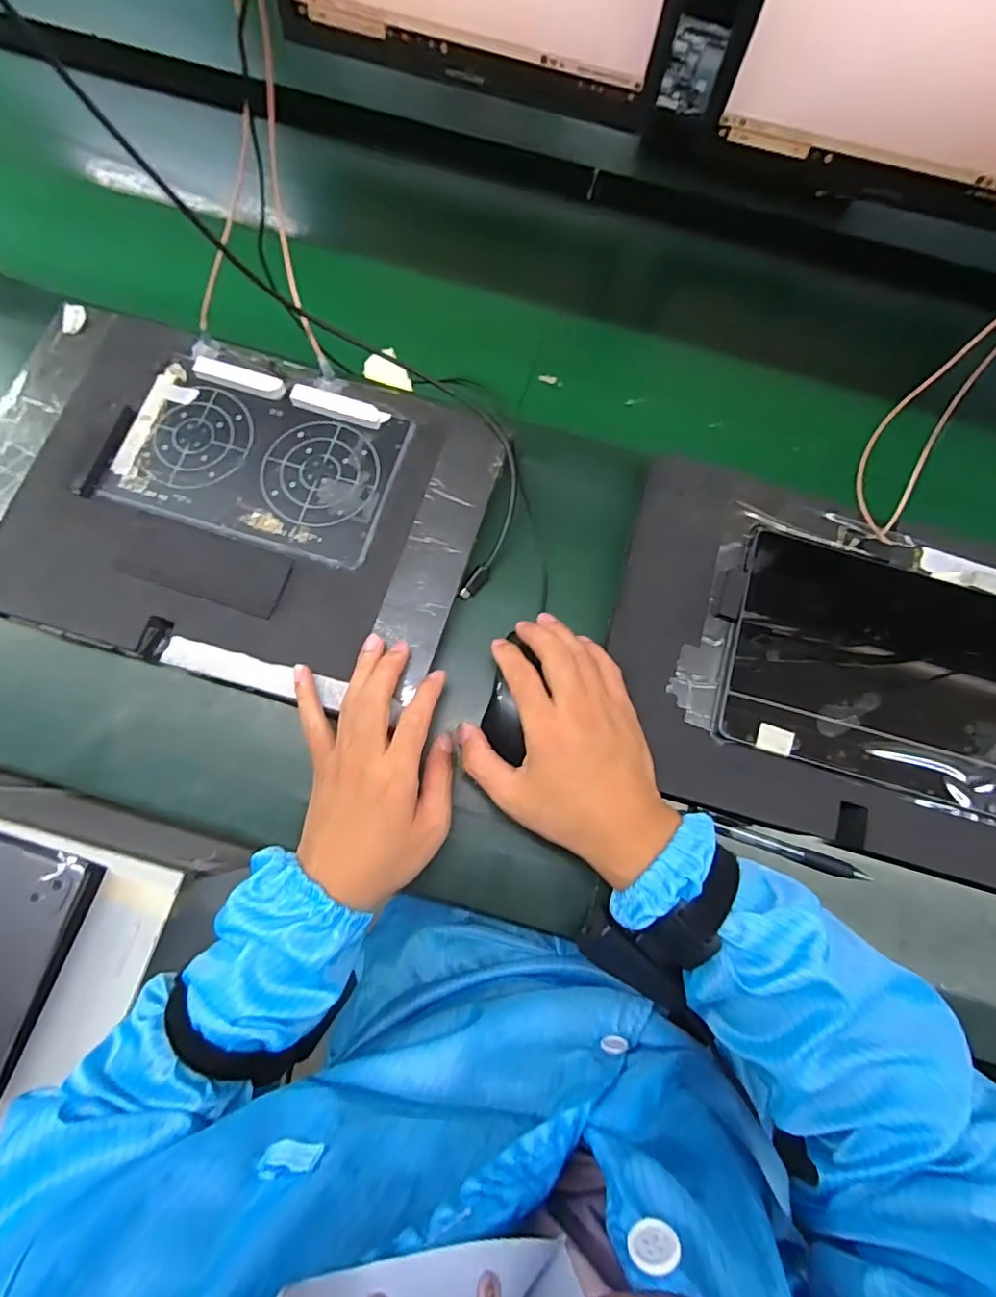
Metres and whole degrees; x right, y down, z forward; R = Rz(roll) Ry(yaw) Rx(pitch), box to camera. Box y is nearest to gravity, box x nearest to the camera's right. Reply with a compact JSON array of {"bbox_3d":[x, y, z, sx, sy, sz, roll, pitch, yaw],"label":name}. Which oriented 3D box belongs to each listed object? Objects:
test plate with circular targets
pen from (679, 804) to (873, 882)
[{"bbox_3d":[-0.185,-0.146,0.421,0.203,0.004,0.124,17,74,1],"label":"test plate with circular targets"},{"bbox_3d":[0.206,0.145,0.400,0.134,0.010,0.015,19,74,2],"label":"pen"}]

